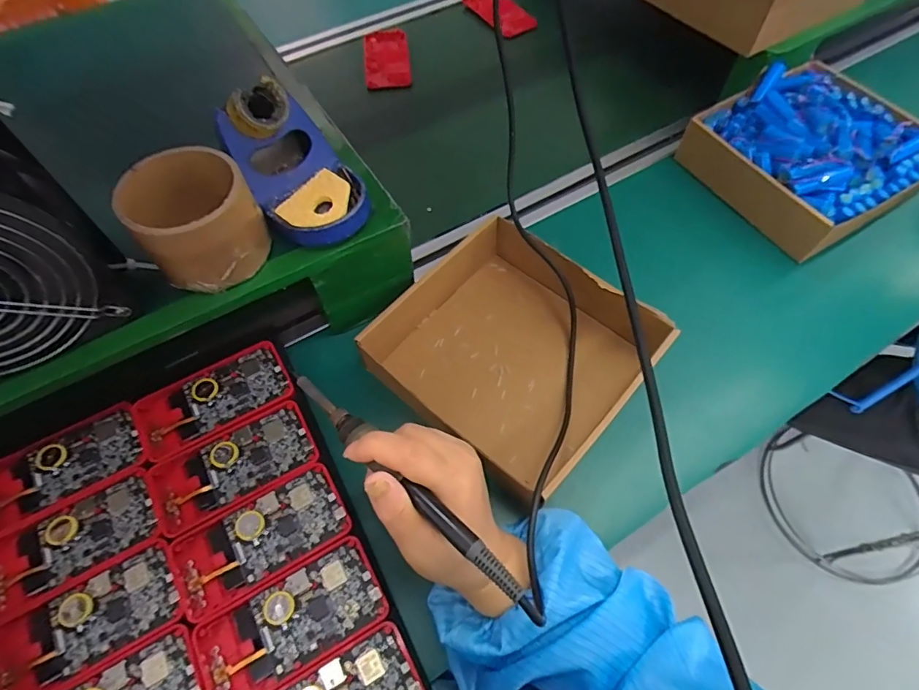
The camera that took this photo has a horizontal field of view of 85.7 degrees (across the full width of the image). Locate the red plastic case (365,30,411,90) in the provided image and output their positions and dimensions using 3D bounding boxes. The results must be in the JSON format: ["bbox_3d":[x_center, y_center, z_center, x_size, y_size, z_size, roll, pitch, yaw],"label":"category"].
[{"bbox_3d":[-0.102,-0.406,0.704,0.060,0.012,0.122,-6,61,-2],"label":"red plastic case"}]

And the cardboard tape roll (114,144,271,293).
[{"bbox_3d":[-0.184,-0.088,0.352,0.077,0.069,0.070,-1,61,1],"label":"cardboard tape roll"}]

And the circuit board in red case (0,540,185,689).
[{"bbox_3d":[-0.255,0.191,0.338,0.120,0.009,0.061,-28,63,-13],"label":"circuit board in red case"}]

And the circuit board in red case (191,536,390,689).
[{"bbox_3d":[-0.116,0.191,0.341,0.124,0.009,0.063,-27,63,-13],"label":"circuit board in red case"}]

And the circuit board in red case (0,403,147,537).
[{"bbox_3d":[-0.319,0.099,0.393,0.127,0.012,0.060,-28,63,-13],"label":"circuit board in red case"}]

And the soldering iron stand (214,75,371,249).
[{"bbox_3d":[-0.123,-0.138,0.373,0.076,0.075,0.108,-32,64,-15],"label":"soldering iron stand"}]

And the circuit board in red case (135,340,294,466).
[{"bbox_3d":[-0.208,0.047,0.422,0.123,0.010,0.062,-29,64,-14],"label":"circuit board in red case"}]

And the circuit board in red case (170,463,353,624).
[{"bbox_3d":[-0.147,0.143,0.368,0.123,0.008,0.065,-29,64,-14],"label":"circuit board in red case"}]

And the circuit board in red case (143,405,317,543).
[{"bbox_3d":[-0.179,0.096,0.395,0.122,0.008,0.065,-28,64,-14],"label":"circuit board in red case"}]

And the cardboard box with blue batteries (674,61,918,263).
[{"bbox_3d":[0.377,-0.211,0.529,0.204,0.076,0.195,-28,64,-14],"label":"cardboard box with blue batteries"}]

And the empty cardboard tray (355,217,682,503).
[{"bbox_3d":[0.051,0.003,0.441,0.199,0.058,0.199,36,68,20],"label":"empty cardboard tray"}]

